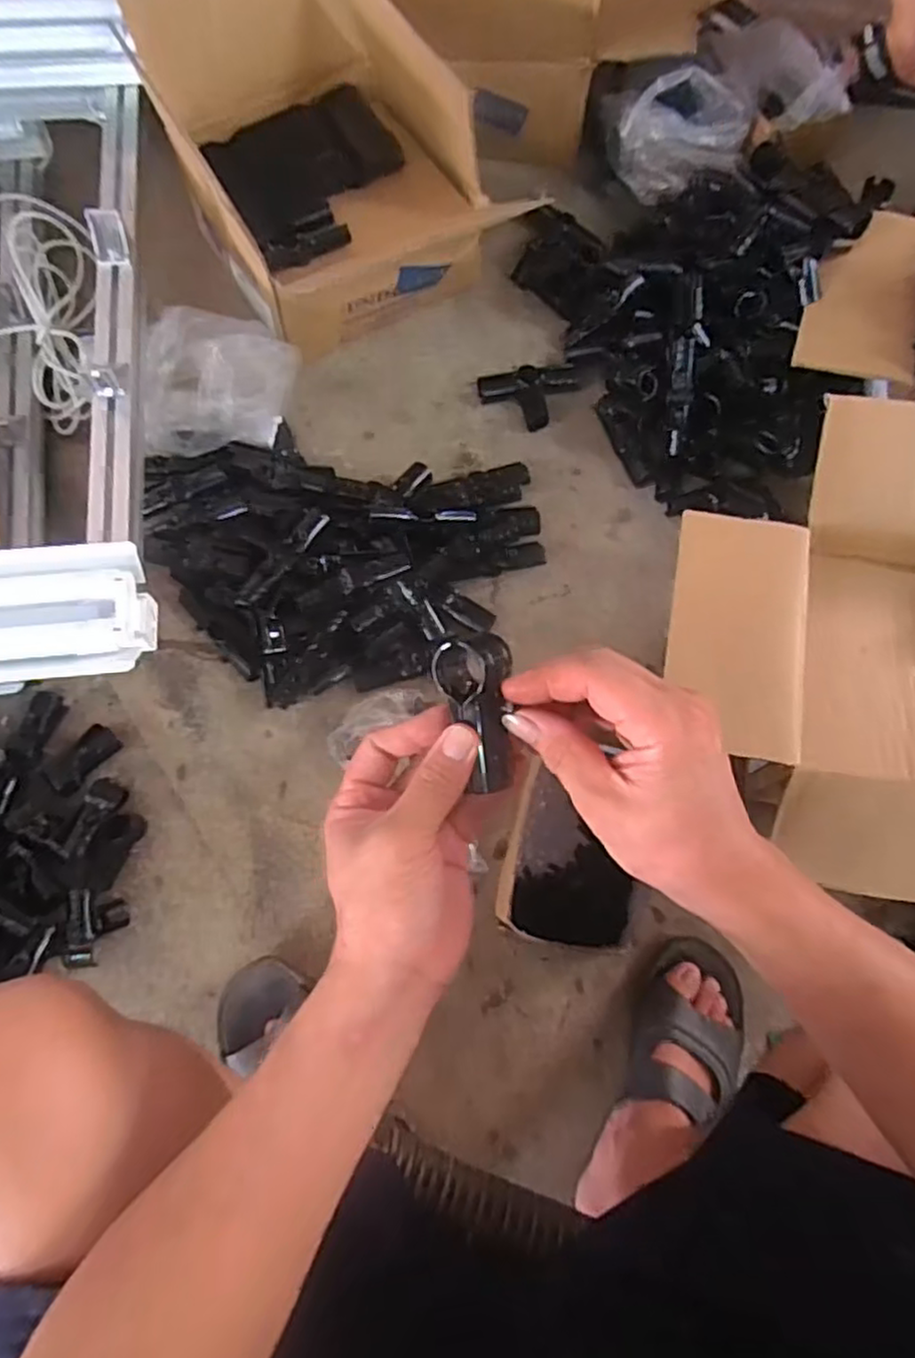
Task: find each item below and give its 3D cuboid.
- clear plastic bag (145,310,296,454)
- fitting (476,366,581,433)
[{"bbox_3d":[-0.268,-0.358,0.821,0.162,0.073,0.195,3,72,-1],"label":"clear plastic bag"},{"bbox_3d":[0.098,-0.367,0.895,0.132,0.036,0.091,-14,73,-7],"label":"fitting"}]

